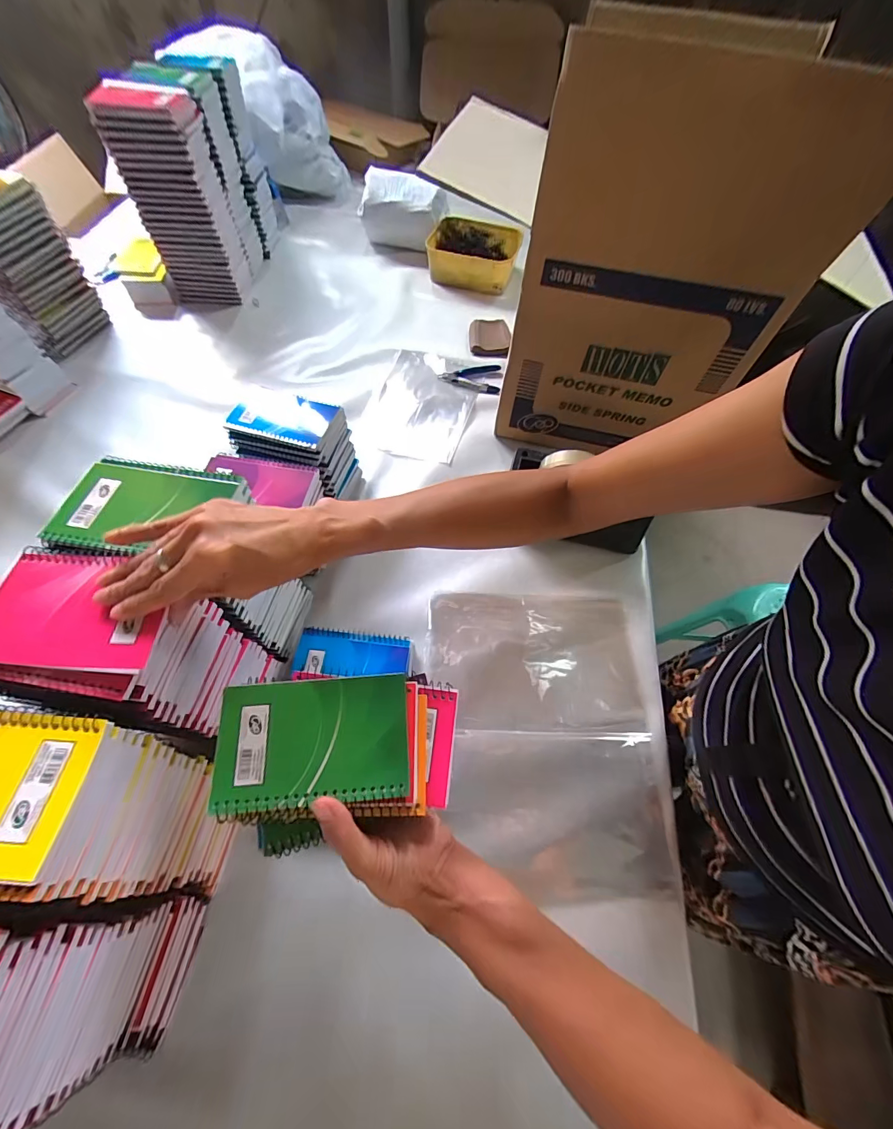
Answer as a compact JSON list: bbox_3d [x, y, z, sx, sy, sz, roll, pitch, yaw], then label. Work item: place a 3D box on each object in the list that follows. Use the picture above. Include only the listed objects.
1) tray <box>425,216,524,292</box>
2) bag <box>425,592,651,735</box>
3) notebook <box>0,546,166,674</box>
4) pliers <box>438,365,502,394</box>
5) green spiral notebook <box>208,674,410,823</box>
[{"bbox_3d":[0.061,-0.705,0.932,0.199,0.067,0.181,7,60,3],"label":"tray"},{"bbox_3d":[0.106,0.118,0.520,0.254,0.011,0.173,2,60,-1],"label":"bag"},{"bbox_3d":[-0.257,0.028,0.284,0.128,0.013,0.082,5,60,1],"label":"notebook"},{"bbox_3d":[0.046,-0.358,0.775,0.115,0.013,0.076,12,61,5],"label":"pliers"},{"bbox_3d":[-0.093,0.122,0.287,0.128,0.015,0.080,-4,60,-4],"label":"green spiral notebook"}]

